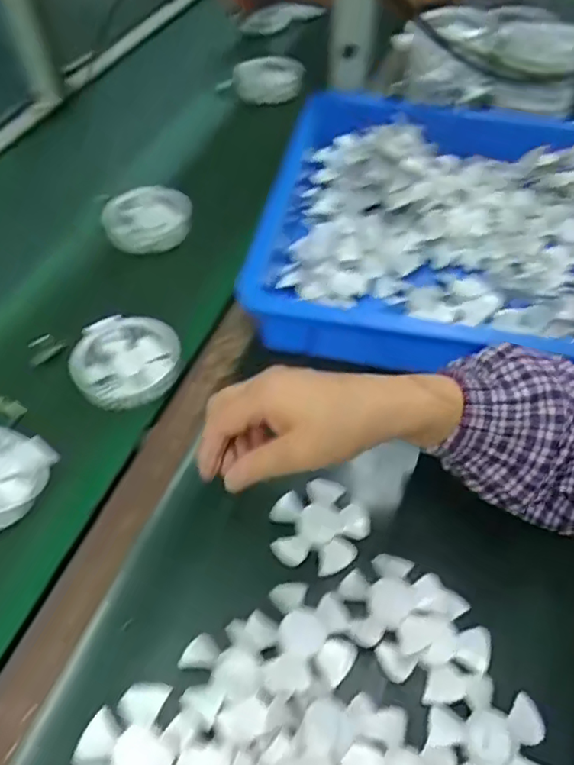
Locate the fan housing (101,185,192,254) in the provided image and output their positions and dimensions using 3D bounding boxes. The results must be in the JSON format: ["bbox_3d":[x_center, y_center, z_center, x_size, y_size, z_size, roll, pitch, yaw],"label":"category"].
[{"bbox_3d":[-0.159,-0.187,0.645,0.096,0.027,0.083,-16,54,-10],"label":"fan housing"}]

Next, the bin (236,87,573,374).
[{"bbox_3d":[0.249,-0.150,0.566,0.531,0.089,0.362,9,53,8],"label":"bin"}]

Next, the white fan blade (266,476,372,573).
[{"bbox_3d":[0.023,0.110,0.428,0.071,0.011,0.068,-1,53,1],"label":"white fan blade"}]

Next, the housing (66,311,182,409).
[{"bbox_3d":[-0.148,-0.023,0.518,0.094,0.026,0.089,-1,53,1],"label":"housing"}]

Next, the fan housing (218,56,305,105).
[{"bbox_3d":[-0.035,-0.457,0.851,0.116,0.032,0.069,11,90,14],"label":"fan housing"}]

